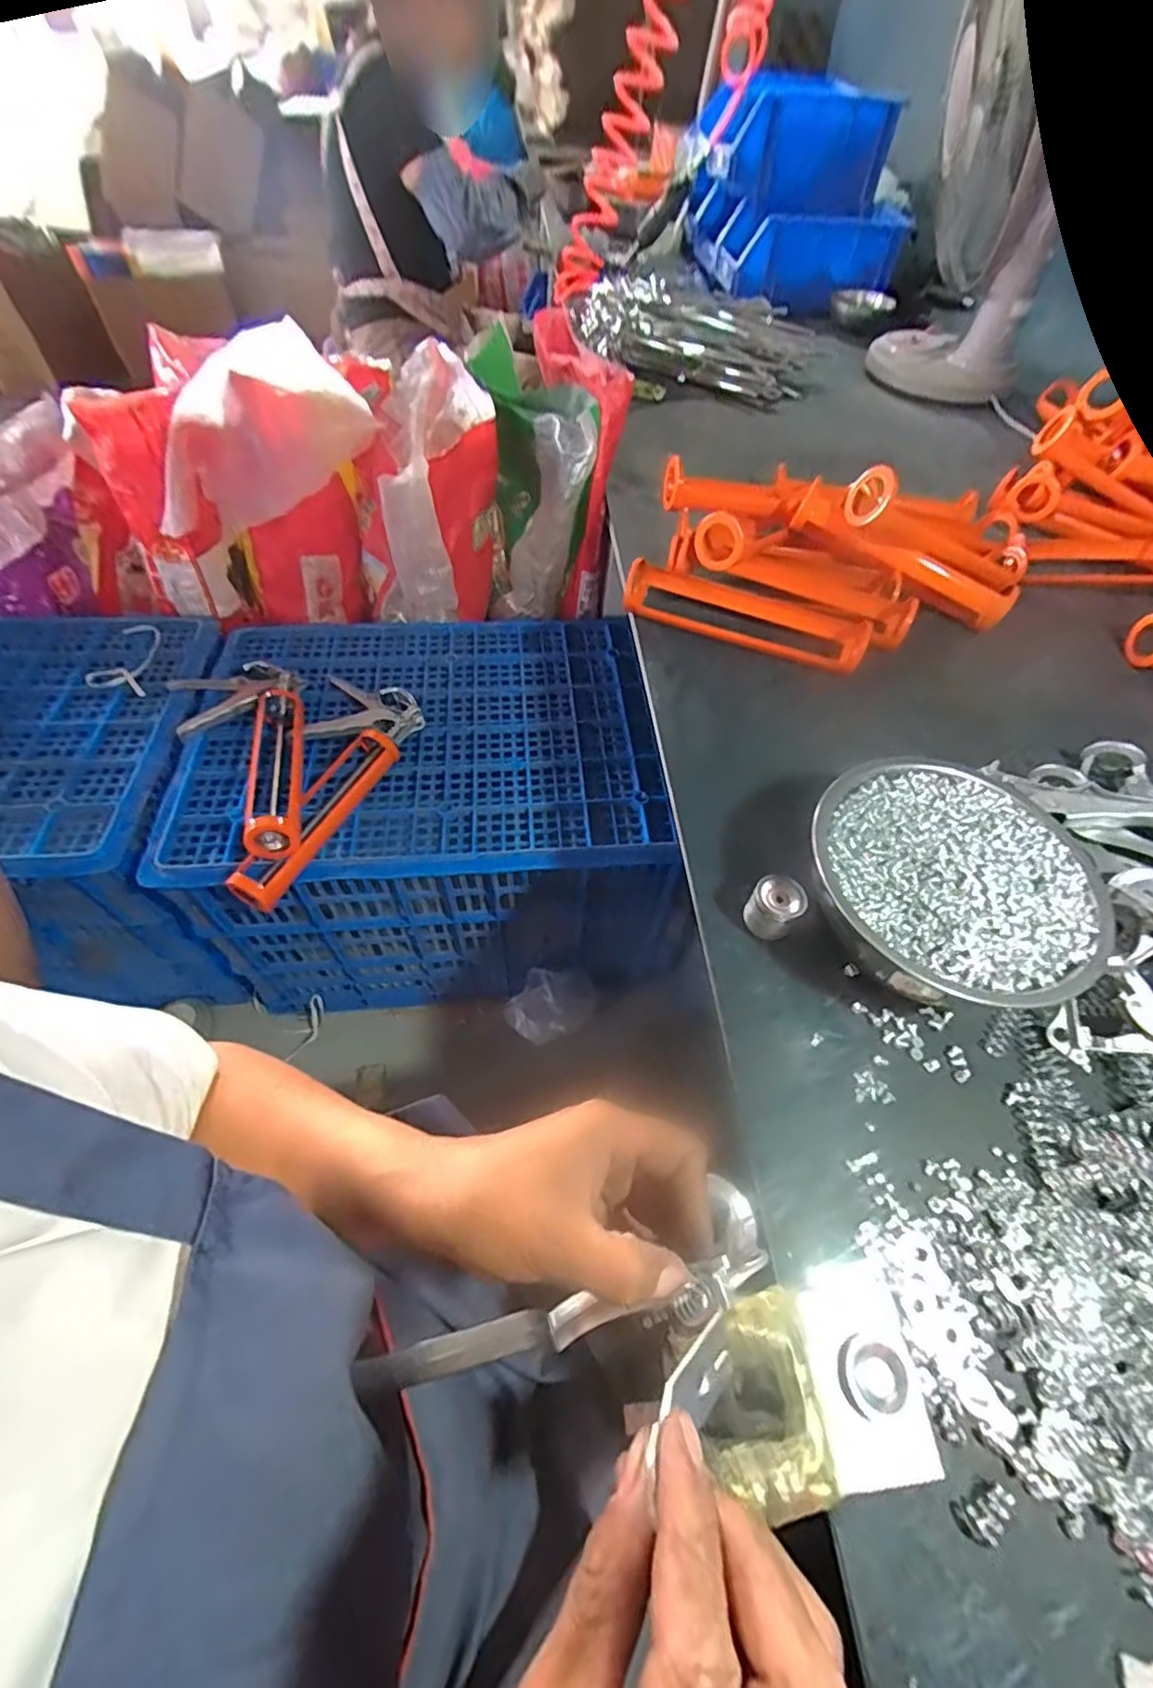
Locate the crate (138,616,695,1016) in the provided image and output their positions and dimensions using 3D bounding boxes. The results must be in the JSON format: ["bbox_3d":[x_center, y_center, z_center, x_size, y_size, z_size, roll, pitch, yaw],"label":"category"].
[{"bbox_3d":[-0.206,-0.050,0.940,0.615,0.351,0.470,-1,55,-4],"label":"crate"}]

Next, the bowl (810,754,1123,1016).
[{"bbox_3d":[0.252,0.030,0.423,0.172,0.067,0.177,2,55,-2],"label":"bowl"}]

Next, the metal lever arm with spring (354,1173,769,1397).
[{"bbox_3d":[-0.002,0.188,0.250,0.176,0.036,0.042,-14,56,-10],"label":"metal lever arm with spring"}]

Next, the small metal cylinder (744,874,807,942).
[{"bbox_3d":[0.140,0.046,0.432,0.034,0.030,0.039,32,59,18],"label":"small metal cylinder"}]

